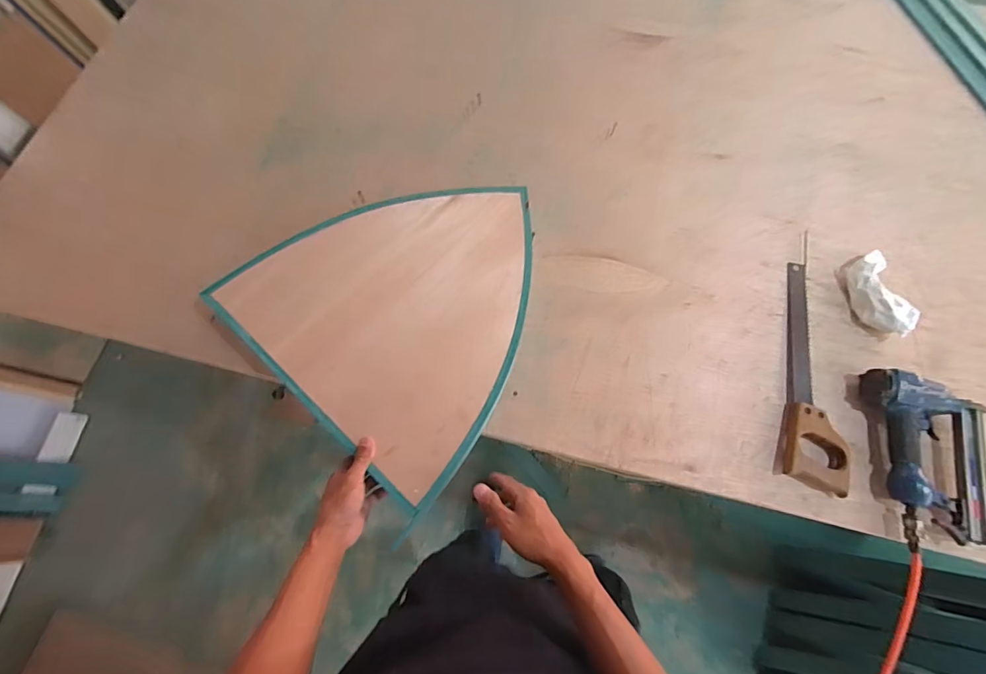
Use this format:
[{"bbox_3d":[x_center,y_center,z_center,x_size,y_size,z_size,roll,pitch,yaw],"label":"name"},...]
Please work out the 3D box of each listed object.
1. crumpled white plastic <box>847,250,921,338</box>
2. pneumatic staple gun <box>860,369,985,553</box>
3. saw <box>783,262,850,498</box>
[{"bbox_3d":[0.659,-0.073,0.720,0.072,0.045,0.152,-9,73,-3],"label":"crumpled white plastic"},{"bbox_3d":[0.658,0.183,0.631,0.158,0.057,0.246,10,73,3],"label":"pneumatic staple gun"},{"bbox_3d":[0.529,0.051,0.688,0.086,0.028,0.381,15,73,4],"label":"saw"}]

